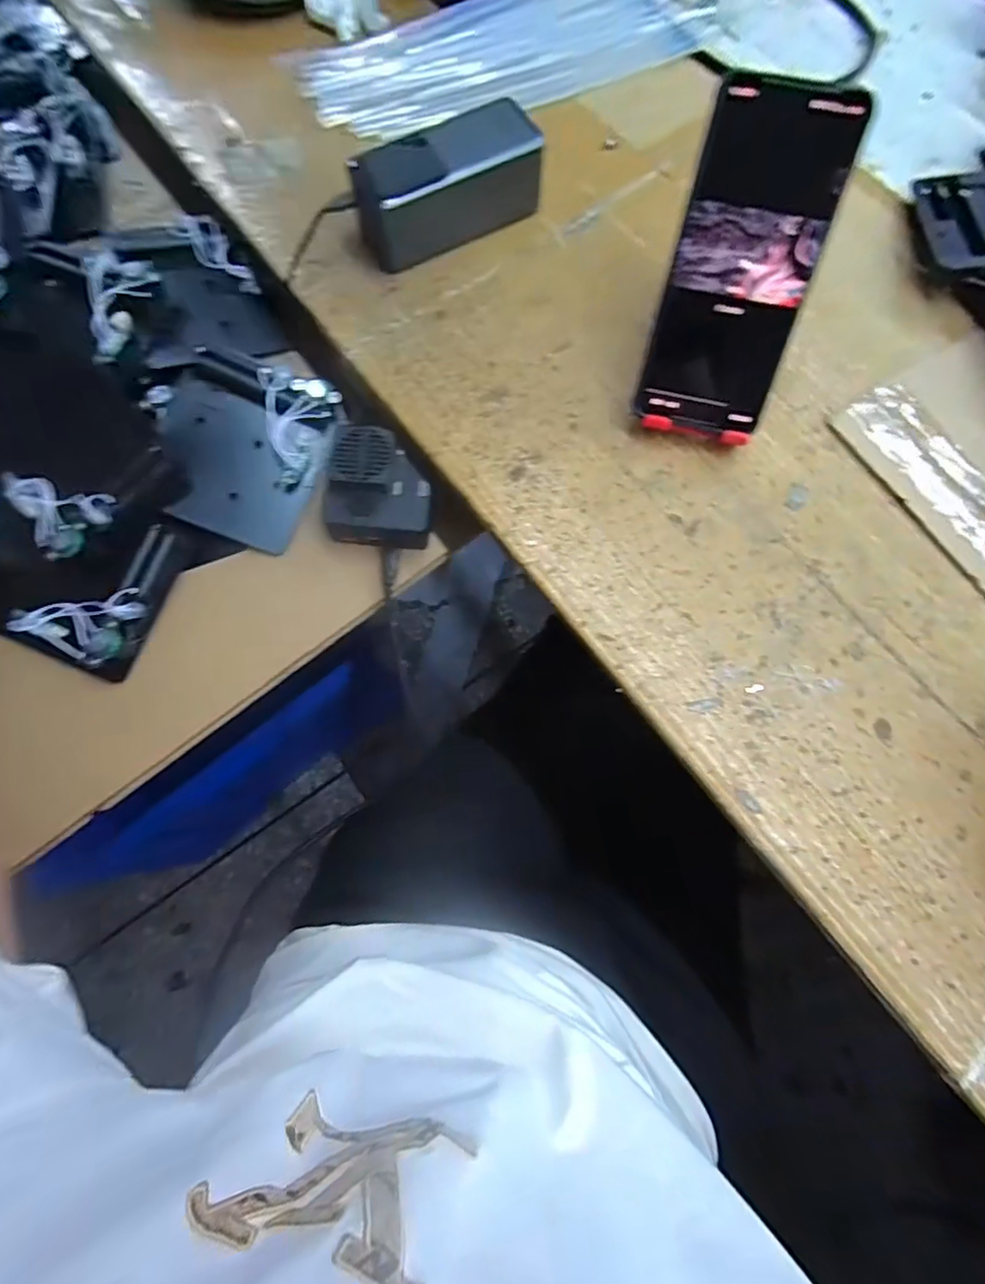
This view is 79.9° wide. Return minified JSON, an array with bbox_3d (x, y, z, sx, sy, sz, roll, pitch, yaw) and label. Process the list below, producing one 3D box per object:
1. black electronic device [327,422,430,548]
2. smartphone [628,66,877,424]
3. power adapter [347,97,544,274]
[{"bbox_3d":[-0.076,-0.106,0.403,0.071,0.035,0.076,8,96,-6],"label":"black electronic device"},{"bbox_3d":[0.137,-0.204,0.324,0.075,0.162,0.006,14,30,5],"label":"smartphone"},{"bbox_3d":[-0.029,-0.314,0.408,0.128,0.053,0.054,-29,75,-8],"label":"power adapter"}]

